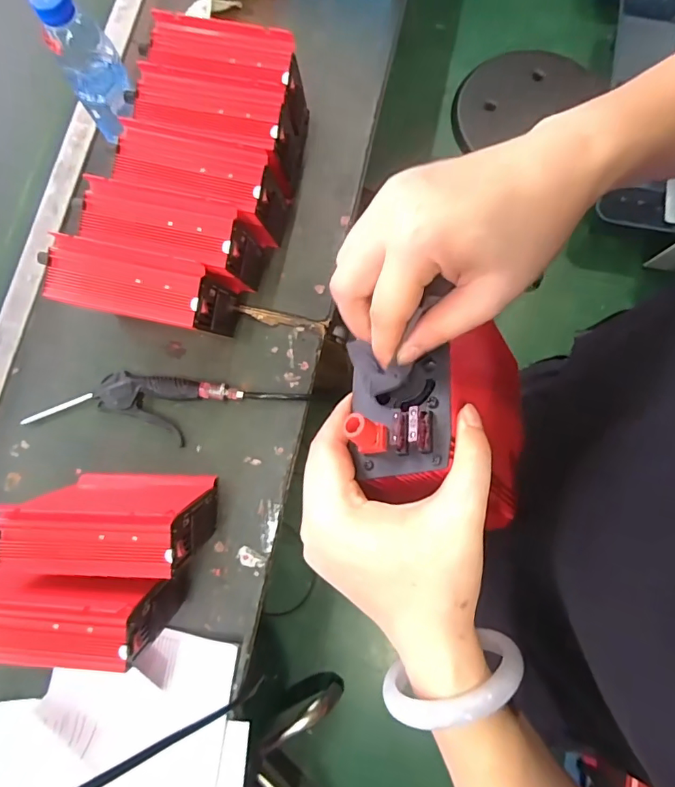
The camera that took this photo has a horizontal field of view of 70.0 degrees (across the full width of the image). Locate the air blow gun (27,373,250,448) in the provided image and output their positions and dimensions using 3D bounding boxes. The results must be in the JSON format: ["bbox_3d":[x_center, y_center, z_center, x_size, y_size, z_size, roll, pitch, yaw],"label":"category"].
[{"bbox_3d":[-0.255,0.013,0.616,0.250,0.024,0.089,11,79,4],"label":"air blow gun"}]

